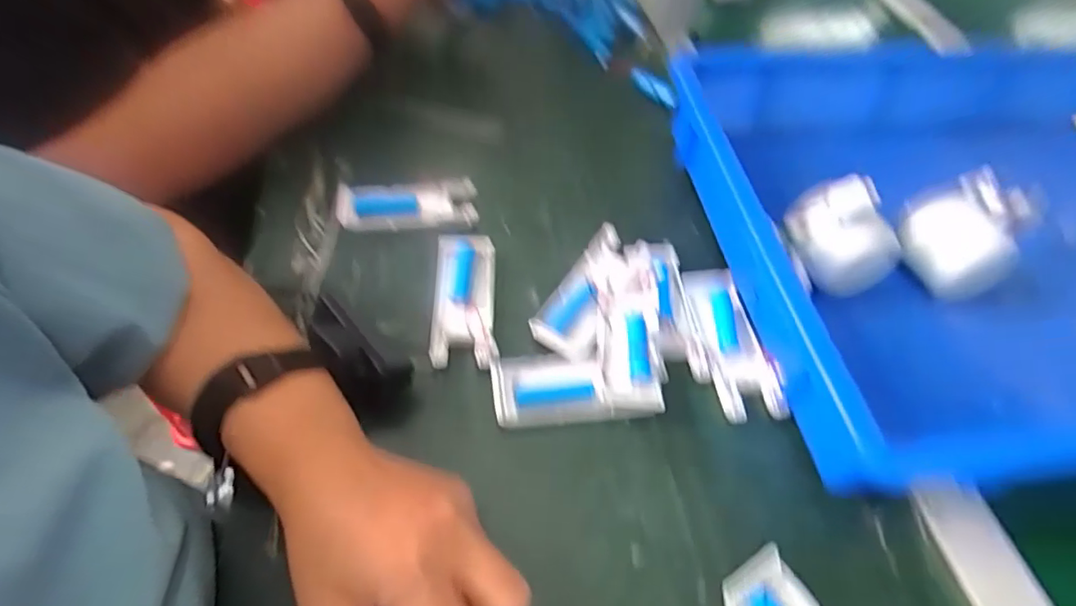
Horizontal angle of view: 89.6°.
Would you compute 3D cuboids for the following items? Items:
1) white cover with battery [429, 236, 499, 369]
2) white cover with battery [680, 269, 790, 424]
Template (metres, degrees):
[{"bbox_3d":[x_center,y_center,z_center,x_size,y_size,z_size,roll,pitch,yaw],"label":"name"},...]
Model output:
[{"bbox_3d":[-0.052,-0.005,0.386,0.042,0.014,0.108,-1,54,-4],"label":"white cover with battery"},{"bbox_3d":[0.135,0.026,0.379,0.042,0.018,0.116,-3,54,-5],"label":"white cover with battery"}]

